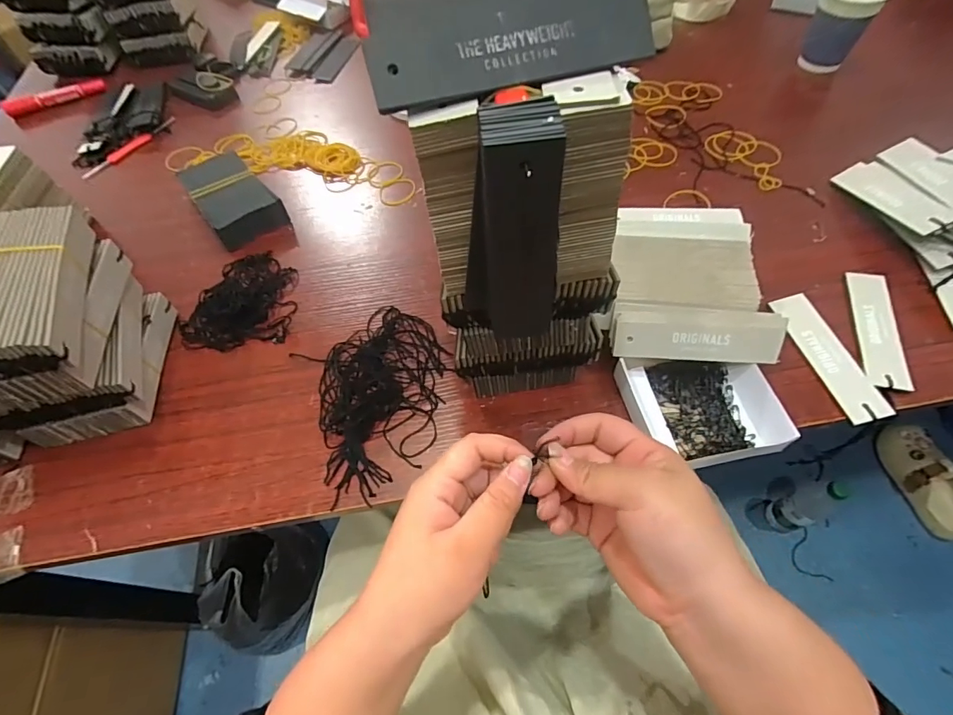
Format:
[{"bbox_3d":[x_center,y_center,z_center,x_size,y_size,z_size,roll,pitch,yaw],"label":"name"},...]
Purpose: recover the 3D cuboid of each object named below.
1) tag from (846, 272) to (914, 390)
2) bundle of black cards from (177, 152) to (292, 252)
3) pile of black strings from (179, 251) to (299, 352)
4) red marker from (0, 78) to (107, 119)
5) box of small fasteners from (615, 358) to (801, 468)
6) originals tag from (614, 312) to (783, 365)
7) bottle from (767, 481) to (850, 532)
[{"bbox_3d":[0.357,-0.026,0.408,0.033,0.007,0.122,8,59,14],"label":"tag"},{"bbox_3d":[-0.287,-0.191,0.539,0.075,0.038,0.136,-34,61,-16],"label":"bundle of black cards"},{"bbox_3d":[-0.244,-0.062,0.472,0.107,0.024,0.111,-8,57,0],"label":"pile of black strings"},{"bbox_3d":[-0.645,-0.401,0.706,0.136,0.029,0.020,-37,62,-17],"label":"red marker"},{"bbox_3d":[0.178,0.037,0.373,0.106,0.029,0.092,-8,57,-1],"label":"box of small fasteners"},{"bbox_3d":[0.177,-0.017,0.369,0.126,0.005,0.039,1,101,7],"label":"originals tag"},{"bbox_3d":[0.644,0.287,0.892,0.053,0.224,0.070,-24,59,-10],"label":"bottle"}]

